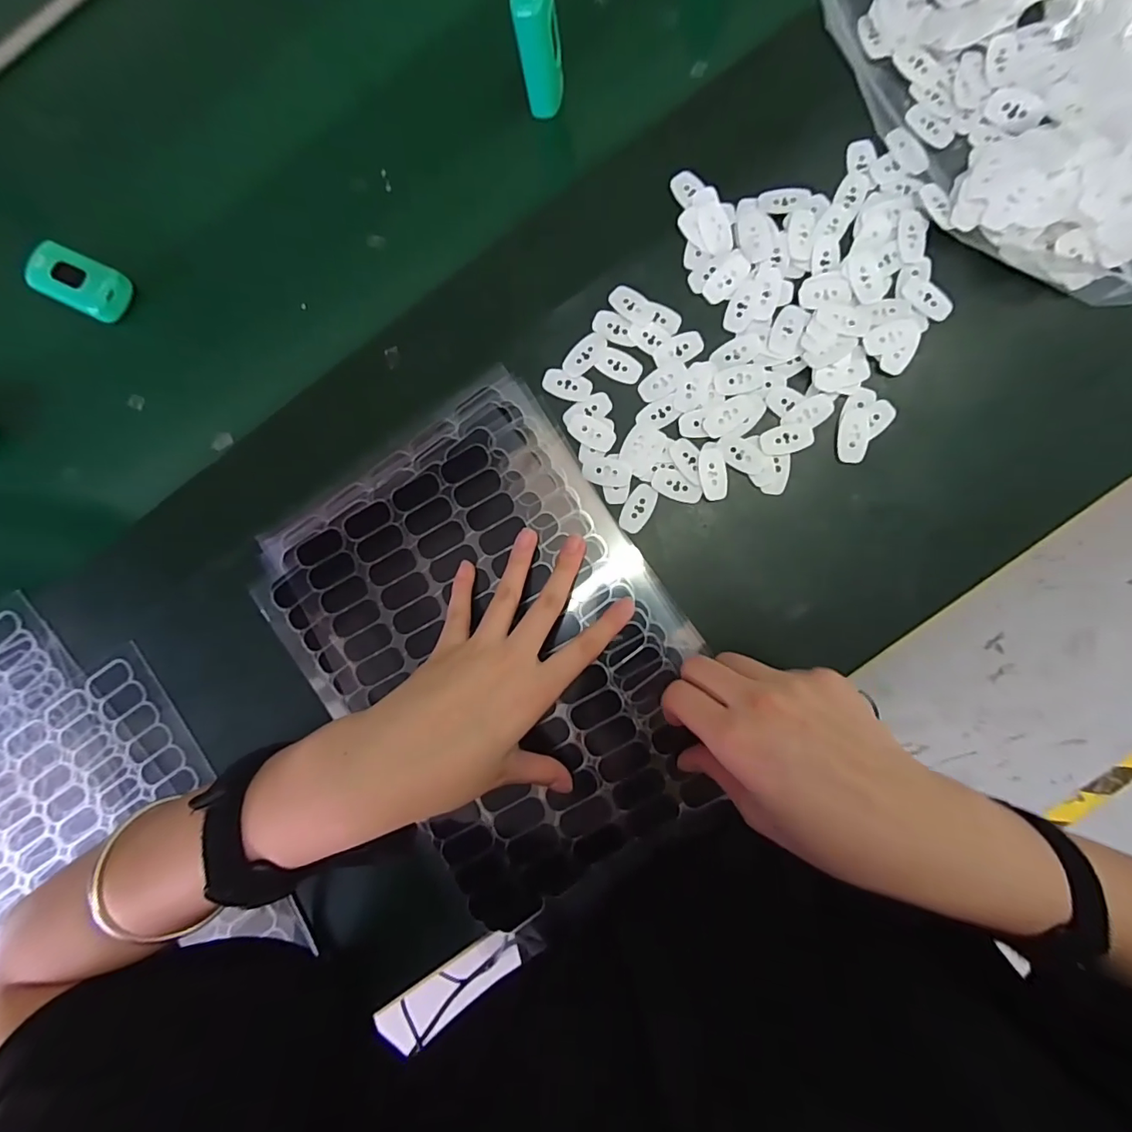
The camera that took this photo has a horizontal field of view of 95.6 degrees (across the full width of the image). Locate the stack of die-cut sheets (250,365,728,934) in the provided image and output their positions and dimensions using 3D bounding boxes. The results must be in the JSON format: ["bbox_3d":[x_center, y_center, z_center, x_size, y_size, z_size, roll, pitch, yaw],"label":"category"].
[{"bbox_3d":[-0.043,0.046,0.309,0.204,0.018,0.280,-34,80,1],"label":"stack of die-cut sheets"}]

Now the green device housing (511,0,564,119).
[{"bbox_3d":[-0.016,-0.320,0.318,0.022,0.069,0.029,6,83,7],"label":"green device housing"}]

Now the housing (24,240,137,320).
[{"bbox_3d":[-0.345,-0.201,0.365,0.054,0.026,0.037,24,86,9],"label":"housing"}]

